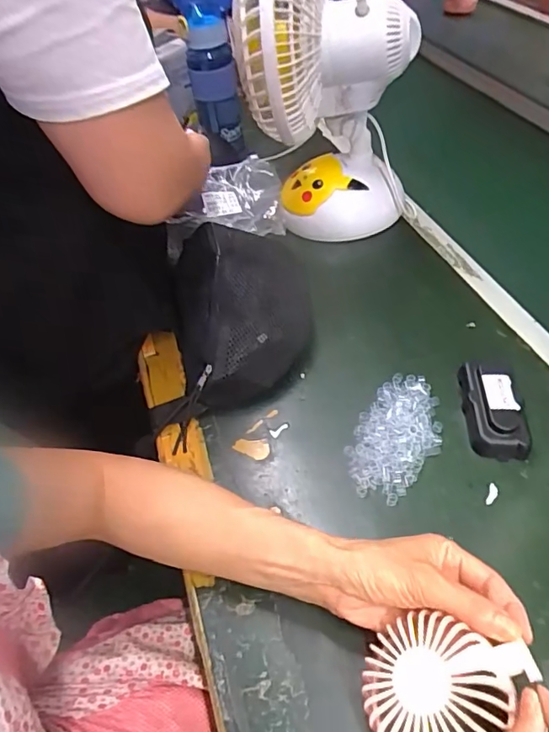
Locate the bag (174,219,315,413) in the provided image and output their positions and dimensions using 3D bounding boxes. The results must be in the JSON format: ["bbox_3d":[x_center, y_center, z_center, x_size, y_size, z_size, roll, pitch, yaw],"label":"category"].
[{"bbox_3d":[-0.038,-0.075,0.585,0.152,0.081,0.253,-11,48,-4],"label":"bag"}]

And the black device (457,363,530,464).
[{"bbox_3d":[0.206,0.039,0.486,0.048,0.031,0.101,-1,48,5],"label":"black device"}]

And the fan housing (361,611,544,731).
[{"bbox_3d":[0.096,0.193,0.308,0.088,0.026,0.084,3,60,36],"label":"fan housing"}]

